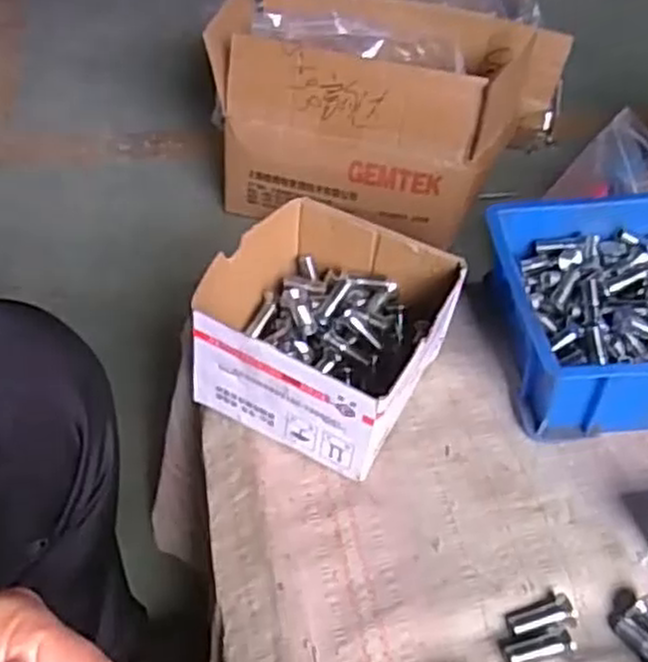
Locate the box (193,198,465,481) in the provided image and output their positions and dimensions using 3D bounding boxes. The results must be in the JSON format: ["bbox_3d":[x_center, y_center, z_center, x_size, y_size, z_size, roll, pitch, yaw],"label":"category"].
[{"bbox_3d":[0.003,-0.002,0.522,0.142,0.077,0.146,23,48,17],"label":"box"}]

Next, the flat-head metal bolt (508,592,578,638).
[{"bbox_3d":[0.120,0.159,0.437,0.037,0.010,0.017,-7,46,-12],"label":"flat-head metal bolt"}]

